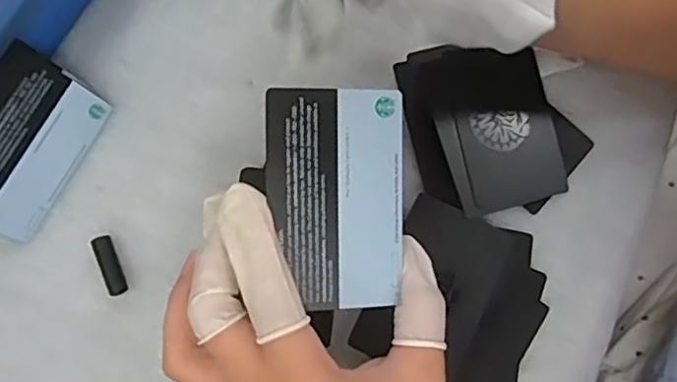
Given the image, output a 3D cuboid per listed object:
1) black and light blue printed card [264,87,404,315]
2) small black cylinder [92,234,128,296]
[{"bbox_3d":[-0.001,0.003,0.239,0.054,0.004,0.083,-1,93,-14],"label":"black and light blue printed card"},{"bbox_3d":[-0.116,0.038,0.314,0.009,0.010,0.030,-19,79,-3],"label":"small black cylinder"}]

